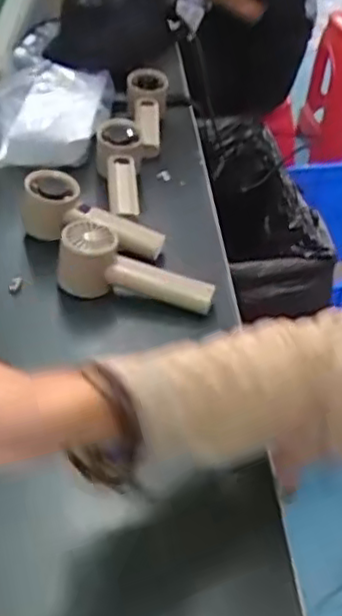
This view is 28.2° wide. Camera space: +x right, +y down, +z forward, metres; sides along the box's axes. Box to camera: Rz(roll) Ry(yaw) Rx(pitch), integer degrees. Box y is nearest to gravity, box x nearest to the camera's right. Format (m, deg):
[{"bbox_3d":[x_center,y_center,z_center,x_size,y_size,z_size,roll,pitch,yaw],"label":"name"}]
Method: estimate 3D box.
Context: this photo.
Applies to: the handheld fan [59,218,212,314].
[{"bbox_3d":[-0.033,-0.035,0.673,0.151,0.066,0.053,12,42,14],"label":"handheld fan"}]

